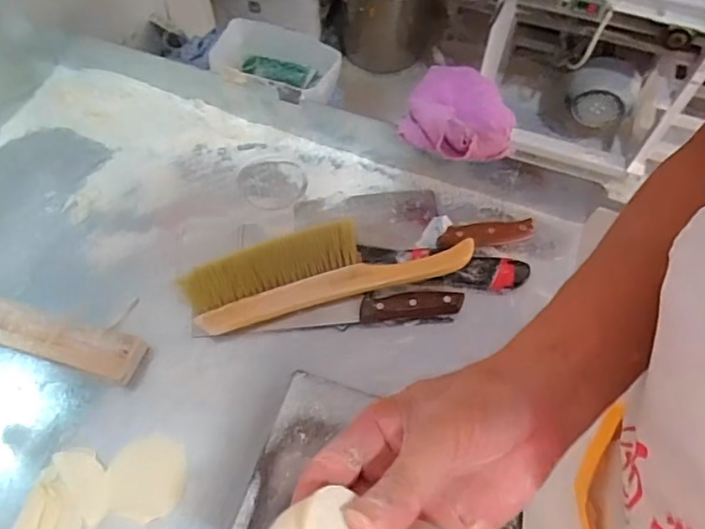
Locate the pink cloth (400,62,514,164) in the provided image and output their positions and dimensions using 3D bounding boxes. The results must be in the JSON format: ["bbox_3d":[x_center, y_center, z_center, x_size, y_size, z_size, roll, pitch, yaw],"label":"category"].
[{"bbox_3d":[0.137,-0.186,0.681,0.128,0.033,0.134,27,67,12],"label":"pink cloth"}]

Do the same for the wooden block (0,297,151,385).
[{"bbox_3d":[-0.372,0.075,0.640,0.274,0.033,0.049,14,65,7],"label":"wooden block"}]

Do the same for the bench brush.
[{"bbox_3d":[-0.033,-0.002,0.679,0.348,0.035,0.109,-14,65,-7],"label":"bench brush"}]

